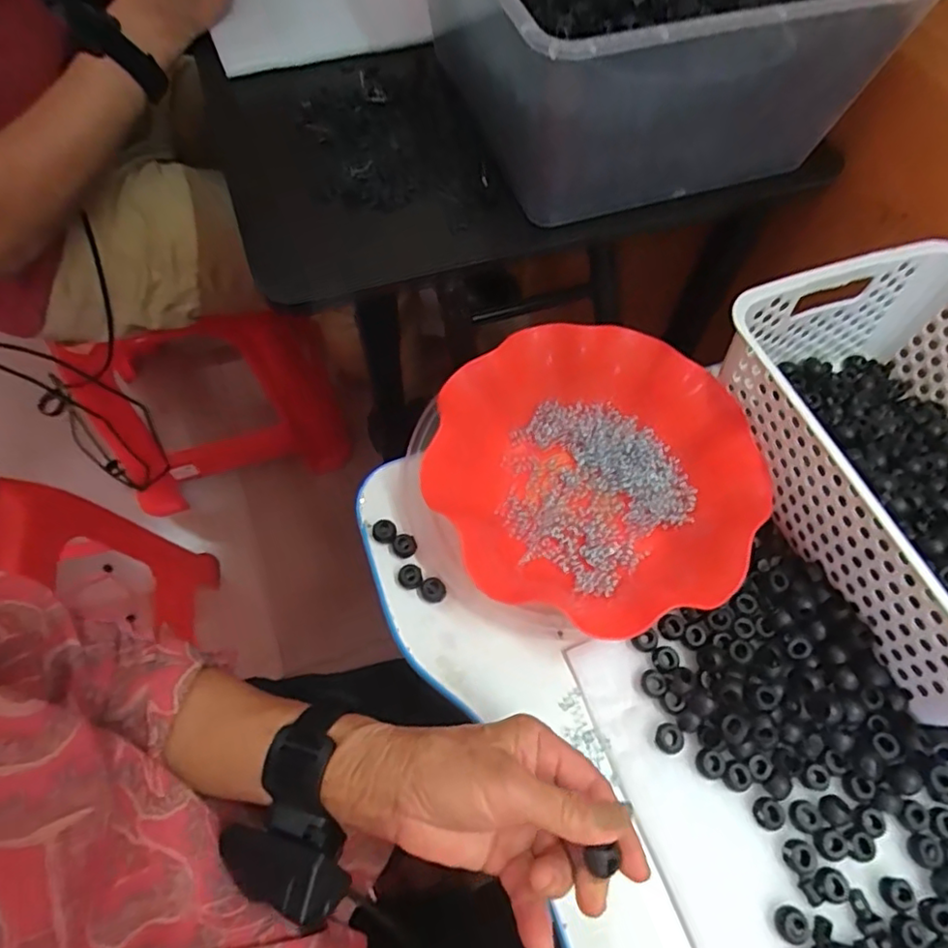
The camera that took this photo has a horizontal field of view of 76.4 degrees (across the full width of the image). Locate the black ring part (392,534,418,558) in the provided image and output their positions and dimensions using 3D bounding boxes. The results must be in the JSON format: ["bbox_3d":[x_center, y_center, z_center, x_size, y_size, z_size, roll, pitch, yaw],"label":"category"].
[{"bbox_3d":[-0.050,0.053,0.438,0.017,0.013,0.016,1,64,-2],"label":"black ring part"}]

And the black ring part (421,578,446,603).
[{"bbox_3d":[-0.028,0.082,0.424,0.017,0.015,0.015,-3,64,-3],"label":"black ring part"}]

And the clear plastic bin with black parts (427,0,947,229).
[{"bbox_3d":[0.120,-0.364,0.469,0.282,0.142,0.316,-18,66,-10],"label":"clear plastic bin with black parts"}]

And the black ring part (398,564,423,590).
[{"bbox_3d":[-0.045,0.074,0.429,0.017,0.011,0.017,1,64,-2],"label":"black ring part"}]

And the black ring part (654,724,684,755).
[{"bbox_3d":[0.123,0.166,0.377,0.016,0.009,0.016,1,64,-2],"label":"black ring part"}]

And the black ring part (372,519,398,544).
[{"bbox_3d":[-0.066,0.043,0.443,0.017,0.013,0.018,1,64,-2],"label":"black ring part"}]

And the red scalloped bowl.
[{"bbox_3d":[0.084,-0.003,0.435,0.214,0.065,0.204,1,64,-2],"label":"red scalloped bowl"}]

